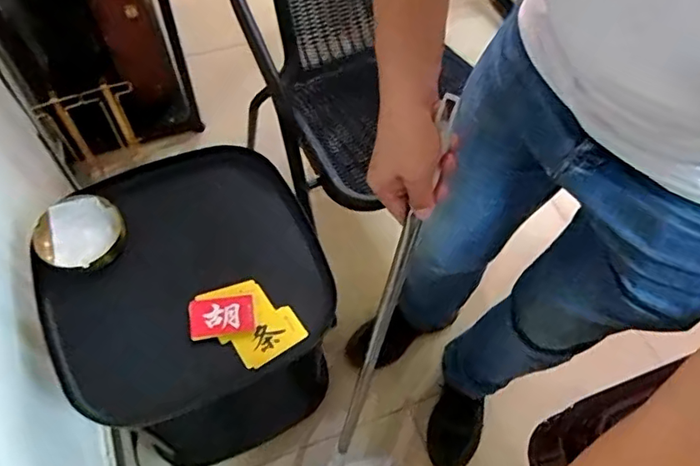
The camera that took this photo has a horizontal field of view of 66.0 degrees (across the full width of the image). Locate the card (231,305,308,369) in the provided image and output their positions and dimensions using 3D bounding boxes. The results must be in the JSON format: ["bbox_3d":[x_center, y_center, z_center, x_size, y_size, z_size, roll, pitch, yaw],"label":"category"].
[{"bbox_3d":[-0.111,0.144,0.746,0.092,0.010,0.055,-31,67,-20],"label":"card"}]

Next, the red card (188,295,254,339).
[{"bbox_3d":[-0.178,0.116,0.748,0.085,0.007,0.055,-4,69,-13],"label":"red card"}]

